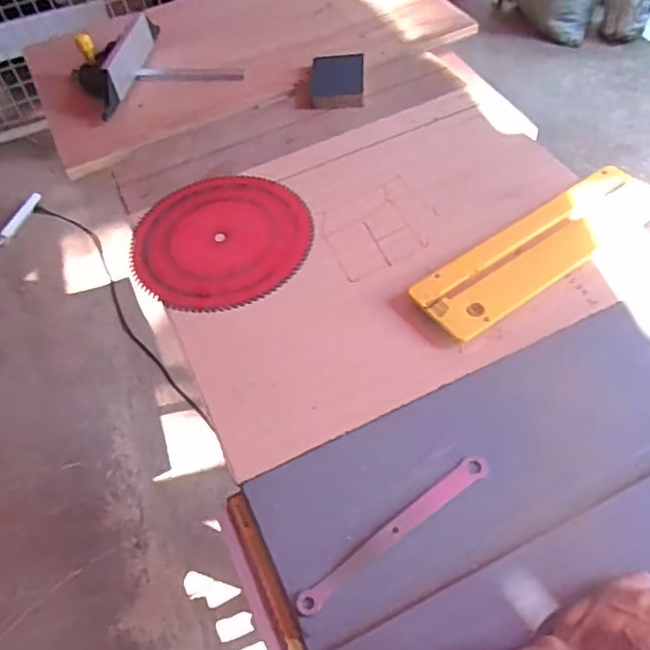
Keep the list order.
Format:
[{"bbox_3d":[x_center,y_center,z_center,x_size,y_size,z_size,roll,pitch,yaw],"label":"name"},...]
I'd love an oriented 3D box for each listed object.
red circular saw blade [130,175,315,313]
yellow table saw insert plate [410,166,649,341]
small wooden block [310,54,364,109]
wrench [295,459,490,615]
[{"bbox_3d":[-0.136,-0.115,0.810,0.229,0.008,0.247,-2,51,2],"label":"red circular saw blade"},{"bbox_3d":[0.263,-0.095,0.741,0.345,0.017,0.099,-31,56,-16],"label":"yellow table saw insert plate"},{"bbox_3d":[0.021,-0.388,0.982,0.081,0.025,0.128,-2,53,6],"label":"small wooden block"},{"bbox_3d":[0.065,0.187,0.561,0.217,0.007,0.022,-33,56,-17],"label":"wrench"}]

